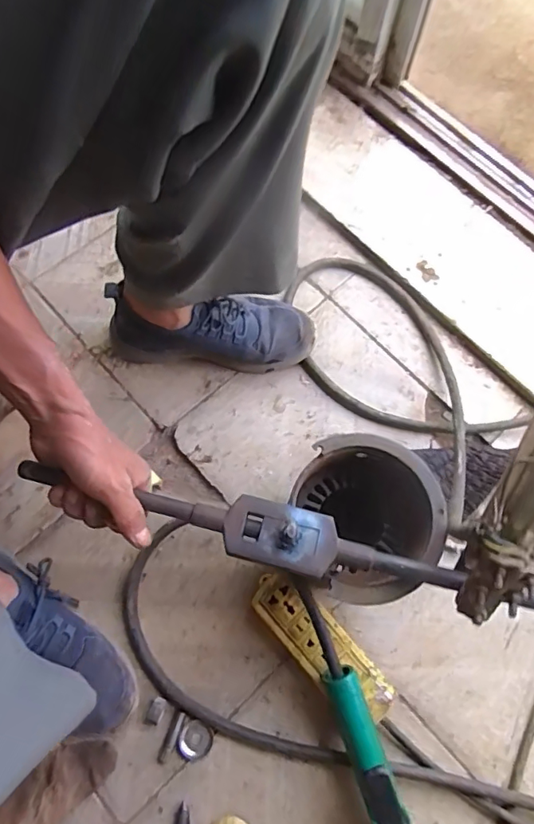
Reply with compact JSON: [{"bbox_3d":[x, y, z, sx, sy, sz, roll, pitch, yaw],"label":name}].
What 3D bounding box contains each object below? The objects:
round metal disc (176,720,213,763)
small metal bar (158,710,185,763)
[{"bbox_3d":[-0.076,0.347,0.537,0.035,0.013,0.037,0,74,-1],"label":"round metal disc"},{"bbox_3d":[-0.101,0.341,0.536,0.012,0.012,0.050,23,74,5],"label":"small metal bar"}]

